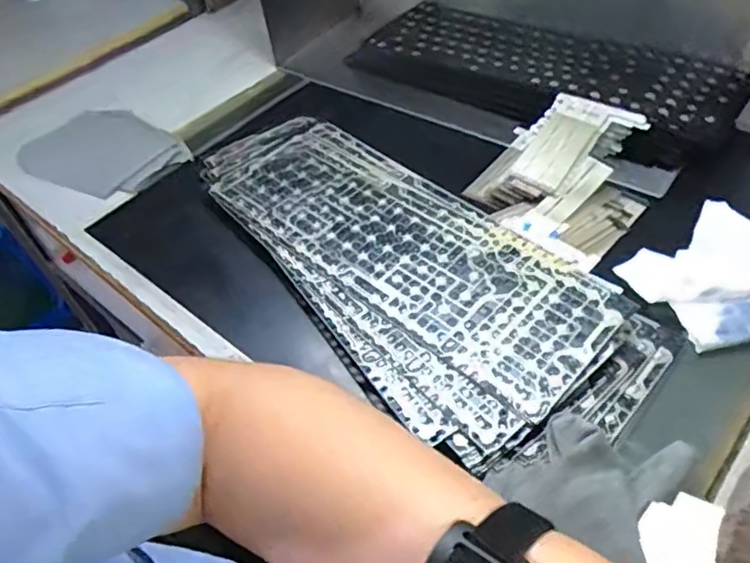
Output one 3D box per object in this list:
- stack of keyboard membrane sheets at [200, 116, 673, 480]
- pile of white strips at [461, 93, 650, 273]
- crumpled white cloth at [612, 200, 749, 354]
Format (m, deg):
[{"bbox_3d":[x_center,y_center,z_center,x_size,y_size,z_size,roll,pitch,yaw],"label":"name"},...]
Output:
[{"bbox_3d":[0.008,-0.023,0.499,0.168,0.030,0.414,-34,56,-21],"label":"stack of keyboard membrane sheets"},{"bbox_3d":[0.160,-0.092,0.538,0.143,0.049,0.172,33,59,30],"label":"pile of white strips"},{"bbox_3d":[0.265,-0.006,0.455,0.119,0.026,0.117,-27,51,-17],"label":"crumpled white cloth"}]

